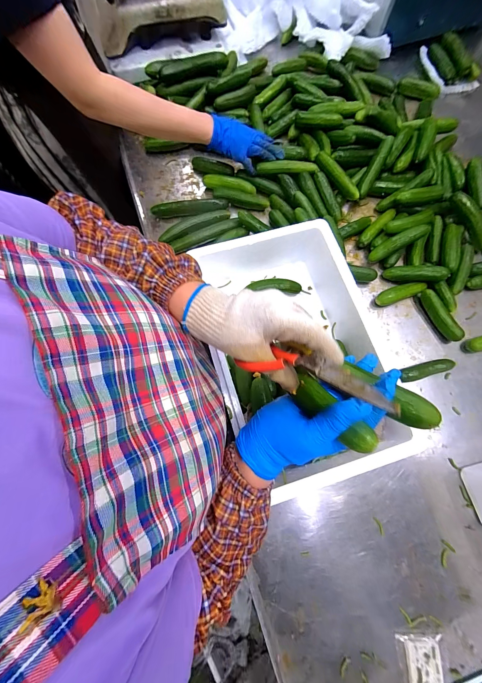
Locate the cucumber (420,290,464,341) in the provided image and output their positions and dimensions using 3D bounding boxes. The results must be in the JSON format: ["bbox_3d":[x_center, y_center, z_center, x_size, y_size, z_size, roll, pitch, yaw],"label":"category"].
[{"bbox_3d":[0.418,-0.056,0.525,0.033,0.027,0.117,-26,77,-7],"label":"cucumber"}]

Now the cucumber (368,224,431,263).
[{"bbox_3d":[0.335,-0.209,0.536,0.122,0.028,0.028,-27,78,18],"label":"cucumber"}]

